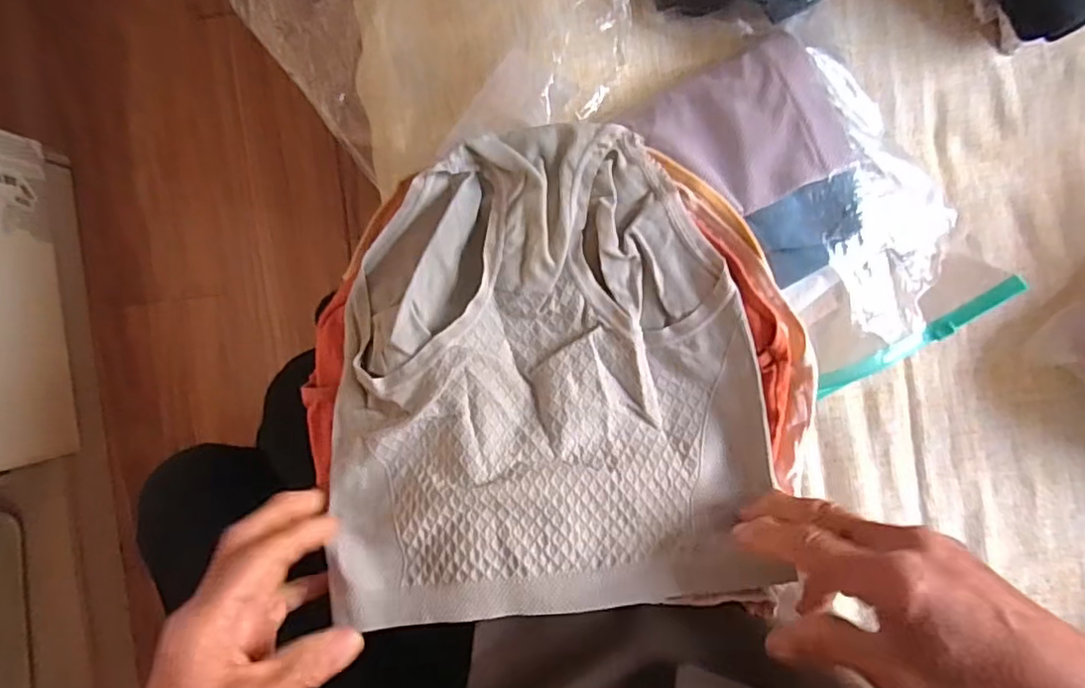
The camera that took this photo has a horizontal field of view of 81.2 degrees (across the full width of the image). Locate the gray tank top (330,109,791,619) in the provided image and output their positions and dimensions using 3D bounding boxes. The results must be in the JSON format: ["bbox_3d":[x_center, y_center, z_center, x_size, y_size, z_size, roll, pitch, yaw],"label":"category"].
[{"bbox_3d":[0.001,0.020,0.374,0.255,0.052,0.276,-5,92,4],"label":"gray tank top"}]

